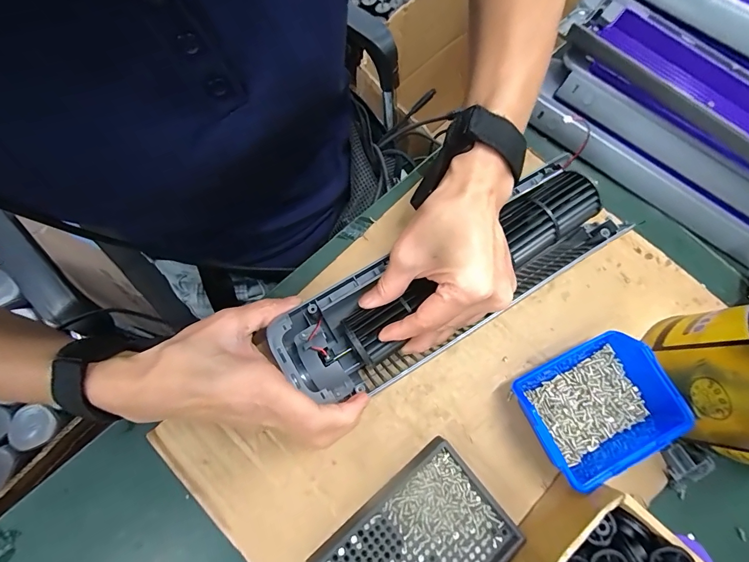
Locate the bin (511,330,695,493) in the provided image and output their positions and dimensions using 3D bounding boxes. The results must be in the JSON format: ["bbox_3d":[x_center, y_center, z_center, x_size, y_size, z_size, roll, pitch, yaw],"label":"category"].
[{"bbox_3d":[0.171,0.099,0.299,0.107,0.044,0.084,-24,77,-9],"label":"bin"}]

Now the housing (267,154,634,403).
[{"bbox_3d":[0.064,-0.002,0.304,0.286,0.070,0.089,-27,75,-8],"label":"housing"}]

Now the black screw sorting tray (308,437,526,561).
[{"bbox_3d":[0.030,0.199,0.279,0.133,0.021,0.092,-39,80,-12],"label":"black screw sorting tray"}]

